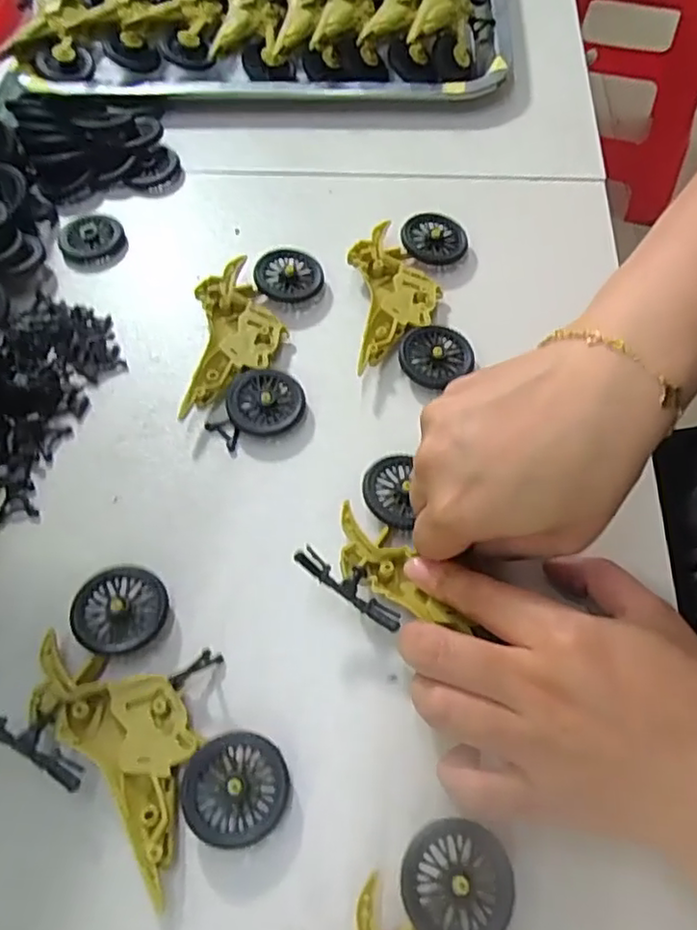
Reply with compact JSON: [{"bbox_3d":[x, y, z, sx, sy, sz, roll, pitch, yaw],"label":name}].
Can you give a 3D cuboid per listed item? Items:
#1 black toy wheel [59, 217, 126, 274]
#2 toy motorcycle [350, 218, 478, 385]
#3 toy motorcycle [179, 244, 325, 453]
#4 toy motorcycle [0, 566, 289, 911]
[{"bbox_3d":[-0.154,-0.135,0.388,0.037,0.014,0.037,-1,62,3],"label":"black toy wheel"},{"bbox_3d":[0.033,-0.092,0.350,0.061,0.015,0.116,1,62,4],"label":"toy motorcycle"},{"bbox_3d":[-0.050,-0.067,0.337,0.060,0.014,0.118,4,62,5],"label":"toy motorcycle"},{"bbox_3d":[-0.074,0.096,0.242,0.111,0.020,0.075,33,64,16],"label":"toy motorcycle"}]

